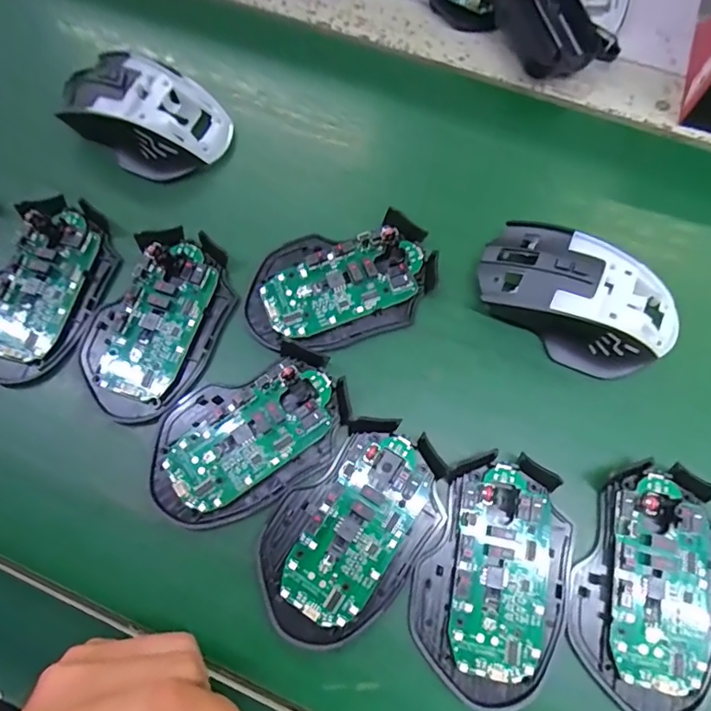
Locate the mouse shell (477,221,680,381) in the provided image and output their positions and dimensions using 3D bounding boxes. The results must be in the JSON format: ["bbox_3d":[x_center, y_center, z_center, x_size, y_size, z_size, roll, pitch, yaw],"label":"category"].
[{"bbox_3d":[0.126,-0.033,0.287,0.112,0.034,0.062,28,75,9],"label":"mouse shell"}]

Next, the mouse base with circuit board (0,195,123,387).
[{"bbox_3d":[-0.190,-0.042,0.304,0.067,0.016,0.113,24,75,8],"label":"mouse base with circuit board"}]

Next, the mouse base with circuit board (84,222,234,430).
[{"bbox_3d":[-0.116,-0.021,0.297,0.070,0.017,0.113,27,75,9],"label":"mouse base with circuit board"}]

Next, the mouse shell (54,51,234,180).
[{"bbox_3d":[-0.140,-0.159,0.332,0.103,0.032,0.068,26,75,9],"label":"mouse shell"}]

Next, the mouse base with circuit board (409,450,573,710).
[{"bbox_3d":[0.072,0.110,0.256,0.072,0.012,0.114,19,74,7],"label":"mouse base with circuit board"}]

